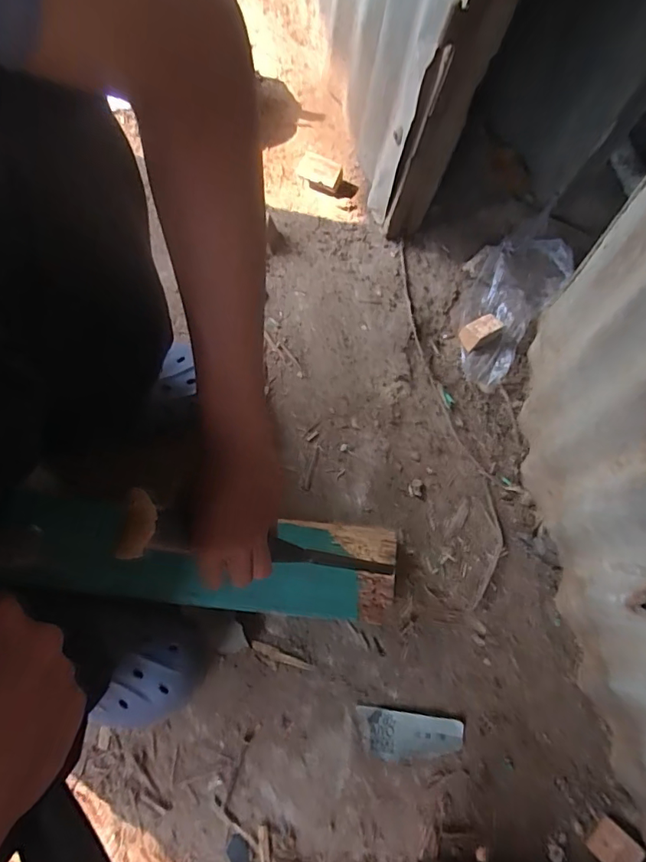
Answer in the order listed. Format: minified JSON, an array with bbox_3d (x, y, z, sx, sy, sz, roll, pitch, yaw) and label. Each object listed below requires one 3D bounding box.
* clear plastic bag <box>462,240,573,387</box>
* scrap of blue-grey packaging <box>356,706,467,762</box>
[{"bbox_3d":[0.231,-0.169,0.658,0.117,0.042,0.216,34,79,8],"label":"clear plastic bag"},{"bbox_3d":[0.089,0.316,0.517,0.105,0.008,0.043,8,74,1],"label":"scrap of blue-grey packaging"}]

